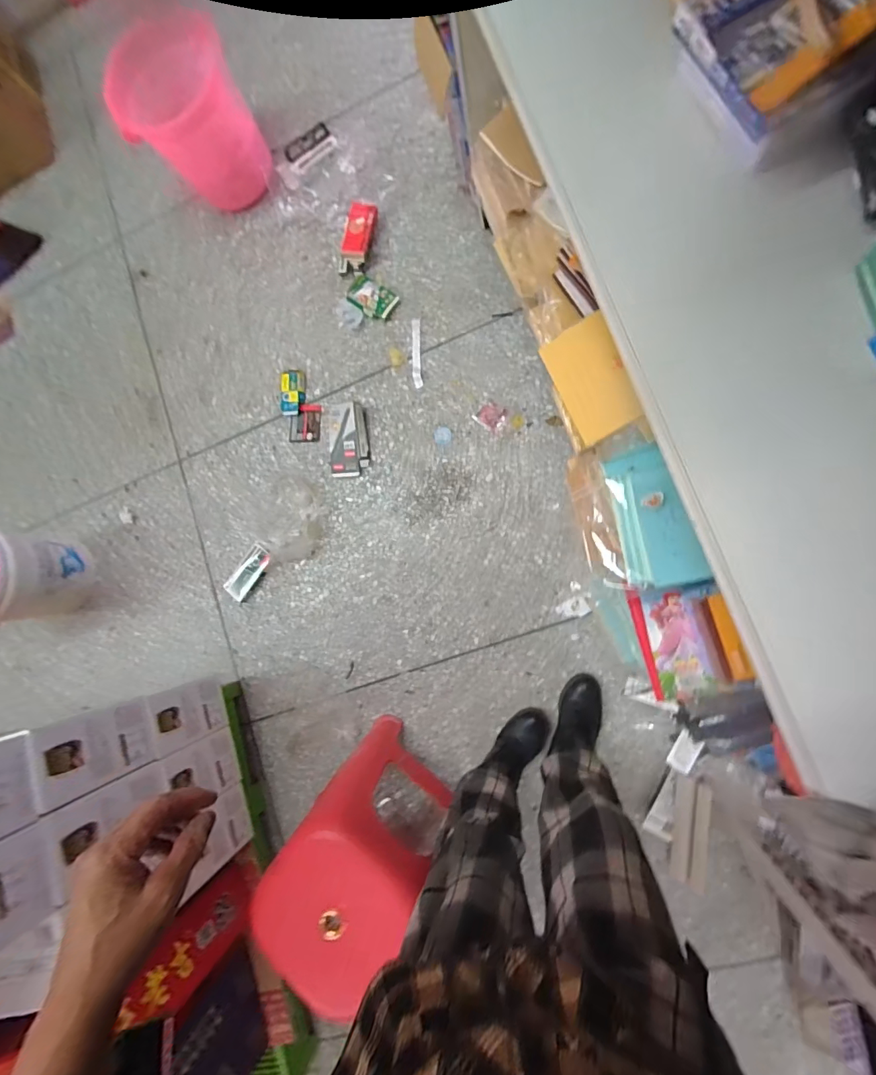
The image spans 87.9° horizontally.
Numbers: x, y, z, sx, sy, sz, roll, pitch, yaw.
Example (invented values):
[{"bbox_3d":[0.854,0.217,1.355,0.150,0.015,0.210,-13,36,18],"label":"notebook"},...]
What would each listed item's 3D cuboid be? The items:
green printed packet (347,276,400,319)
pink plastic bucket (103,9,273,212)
[{"bbox_3d":[-0.180,-0.655,1.243,0.127,0.023,0.084,33,93,13],"label":"green printed packet"},{"bbox_3d":[-0.642,-1.091,1.190,0.281,0.298,0.290,-1,85,12],"label":"pink plastic bucket"}]

